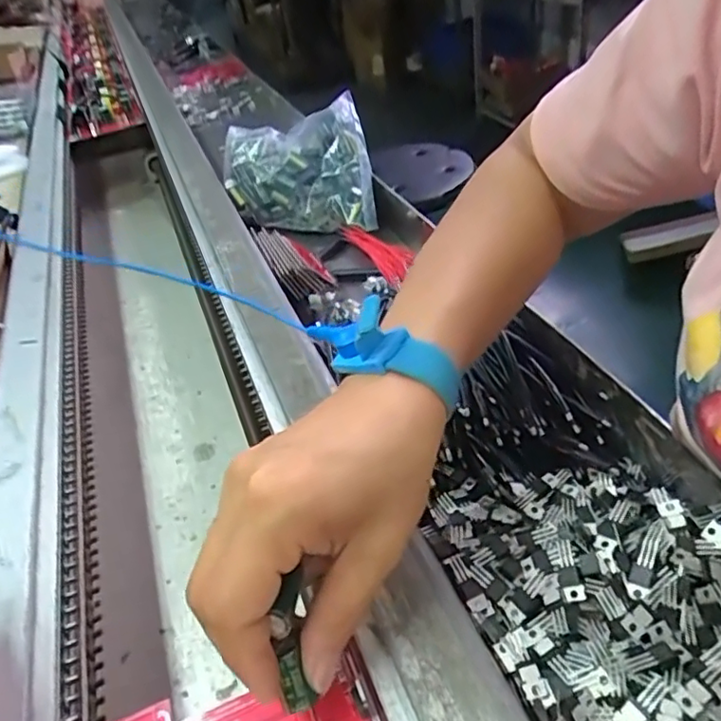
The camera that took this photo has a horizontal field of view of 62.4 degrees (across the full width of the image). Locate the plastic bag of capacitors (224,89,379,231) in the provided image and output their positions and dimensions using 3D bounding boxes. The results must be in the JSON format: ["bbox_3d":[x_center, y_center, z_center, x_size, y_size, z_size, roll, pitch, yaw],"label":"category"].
[{"bbox_3d":[-0.073,-0.212,0.670,0.170,0.153,0.033,-8,-7,14],"label":"plastic bag of capacitors"}]

